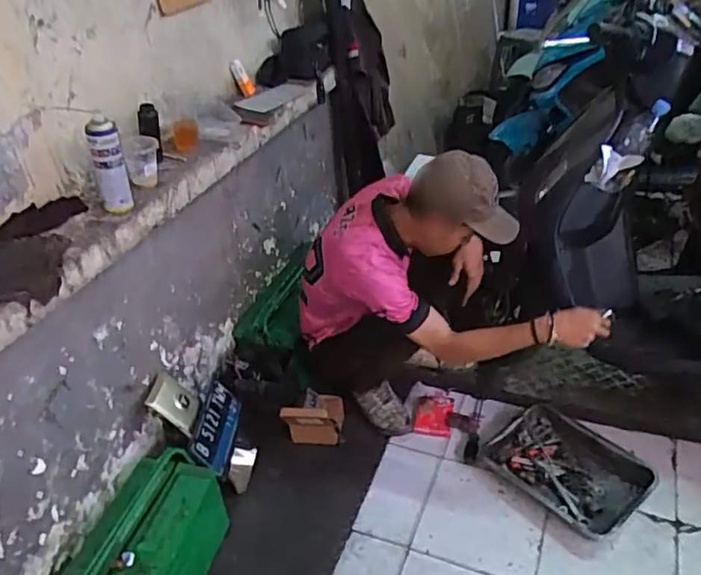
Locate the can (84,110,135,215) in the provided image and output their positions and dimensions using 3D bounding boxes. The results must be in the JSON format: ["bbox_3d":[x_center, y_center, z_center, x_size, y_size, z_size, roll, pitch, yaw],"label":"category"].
[{"bbox_3d":[-0.527,-0.262,1.309,0.069,0.207,0.063,-19,36,-19],"label":"can"}]

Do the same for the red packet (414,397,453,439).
[{"bbox_3d":[0.254,0.388,1.823,0.106,0.013,0.165,3,35,13],"label":"red packet"}]

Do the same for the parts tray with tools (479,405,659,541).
[{"bbox_3d":[0.579,0.475,1.614,0.272,0.068,0.390,-31,42,-33],"label":"parts tray with tools"}]

